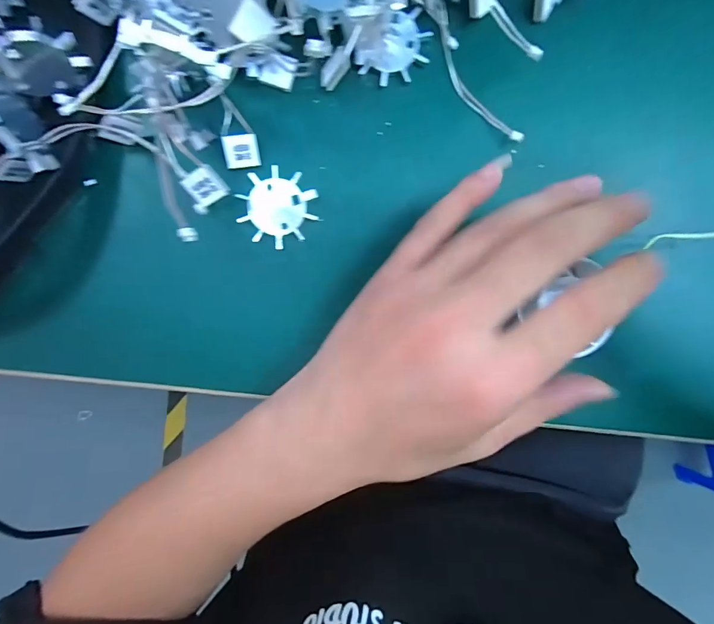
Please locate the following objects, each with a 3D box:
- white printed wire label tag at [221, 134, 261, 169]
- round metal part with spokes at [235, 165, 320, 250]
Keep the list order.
[{"bbox_3d":[-0.059,-0.082,0.205,0.017,0.005,0.016,-8,95,-2],"label":"white printed wire label tag"},{"bbox_3d":[-0.042,-0.055,0.212,0.038,0.005,0.037,0,95,-2],"label":"round metal part with spokes"}]

